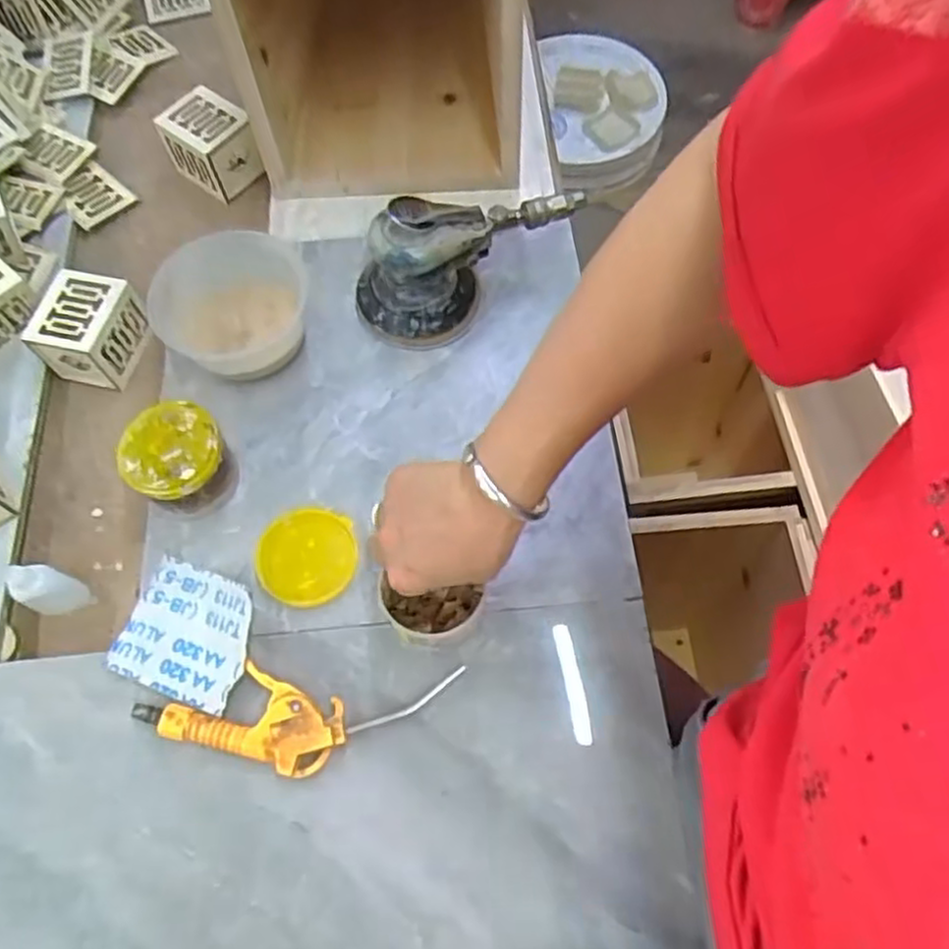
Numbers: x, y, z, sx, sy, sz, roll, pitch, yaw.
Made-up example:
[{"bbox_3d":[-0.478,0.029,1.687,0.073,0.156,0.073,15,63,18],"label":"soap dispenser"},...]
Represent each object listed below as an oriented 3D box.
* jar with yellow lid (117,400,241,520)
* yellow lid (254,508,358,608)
[{"bbox_3d":[-0.239,-0.008,0.607,0.074,0.067,0.077,0,65,0],"label":"jar with yellow lid"},{"bbox_3d":[-0.136,0.066,0.604,0.080,0.012,0.074,0,65,0],"label":"yellow lid"}]

